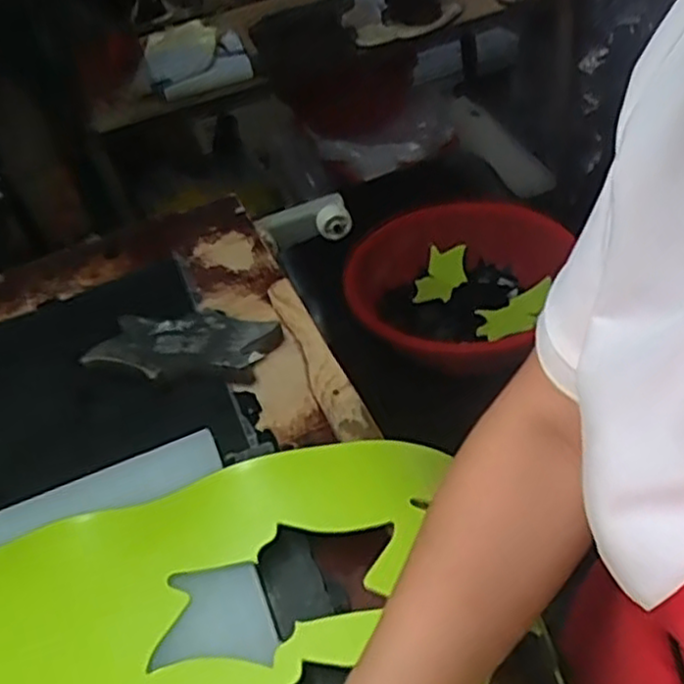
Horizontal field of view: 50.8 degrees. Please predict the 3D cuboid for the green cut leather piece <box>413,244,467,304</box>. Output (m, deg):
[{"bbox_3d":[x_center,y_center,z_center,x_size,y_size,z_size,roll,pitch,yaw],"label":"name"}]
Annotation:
[{"bbox_3d":[0.186,-0.121,1.358,0.089,0.045,0.142,4,44,17],"label":"green cut leather piece"}]

